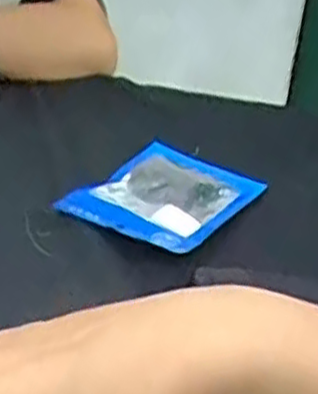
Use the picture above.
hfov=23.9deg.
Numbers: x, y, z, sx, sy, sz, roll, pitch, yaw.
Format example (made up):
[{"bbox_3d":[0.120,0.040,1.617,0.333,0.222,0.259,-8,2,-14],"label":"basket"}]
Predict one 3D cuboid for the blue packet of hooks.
[{"bbox_3d":[0.004,-0.004,0.532,0.099,0.014,0.137,21,34,24],"label":"blue packet of hooks"}]

